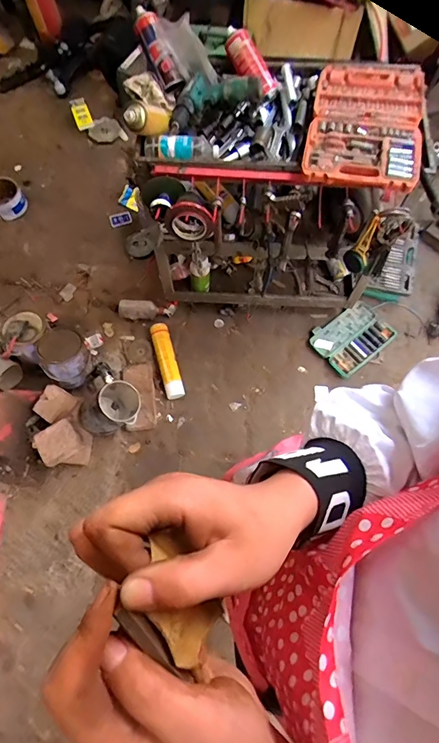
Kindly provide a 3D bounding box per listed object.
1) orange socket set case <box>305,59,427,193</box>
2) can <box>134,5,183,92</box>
[{"bbox_3d":[0.328,-0.555,0.949,0.238,0.057,0.358,13,73,4],"label":"orange socket set case"},{"bbox_3d":[-0.150,-0.764,1.015,0.049,0.043,0.169,-33,112,-10],"label":"can"}]

